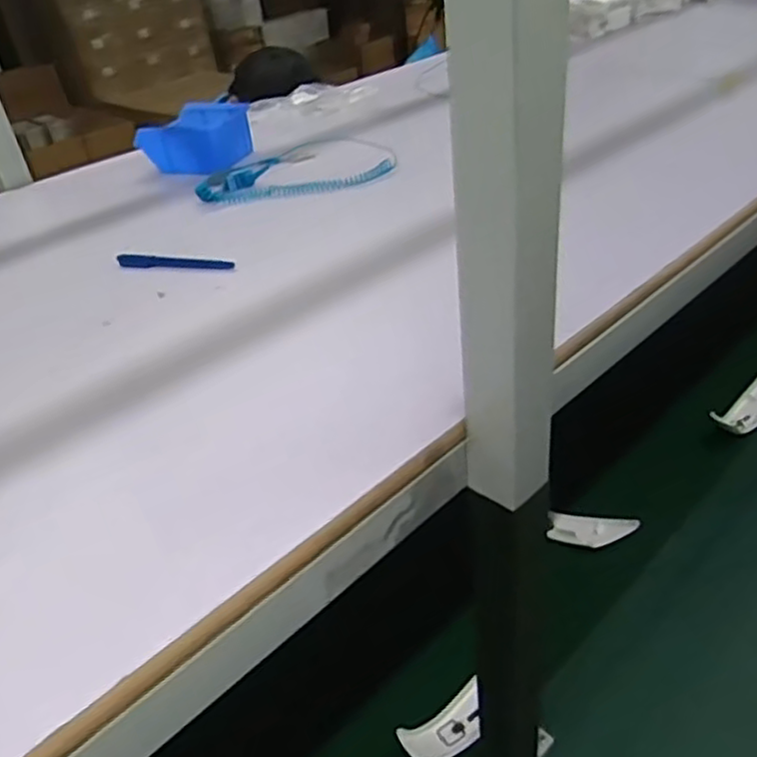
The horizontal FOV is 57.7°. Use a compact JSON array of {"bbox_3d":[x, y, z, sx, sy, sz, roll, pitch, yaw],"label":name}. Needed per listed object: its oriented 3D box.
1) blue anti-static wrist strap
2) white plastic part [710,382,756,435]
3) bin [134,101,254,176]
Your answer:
[{"bbox_3d":[-0.110,-0.279,0.906,0.249,0.020,0.149,-10,34,-5],"label":"blue anti-static wrist strap"},{"bbox_3d":[0.587,0.050,1.096,0.152,0.048,0.055,-30,41,-30],"label":"white plastic part"},{"bbox_3d":[-0.264,-0.352,1.002,0.130,0.064,0.126,9,37,22],"label":"bin"}]

